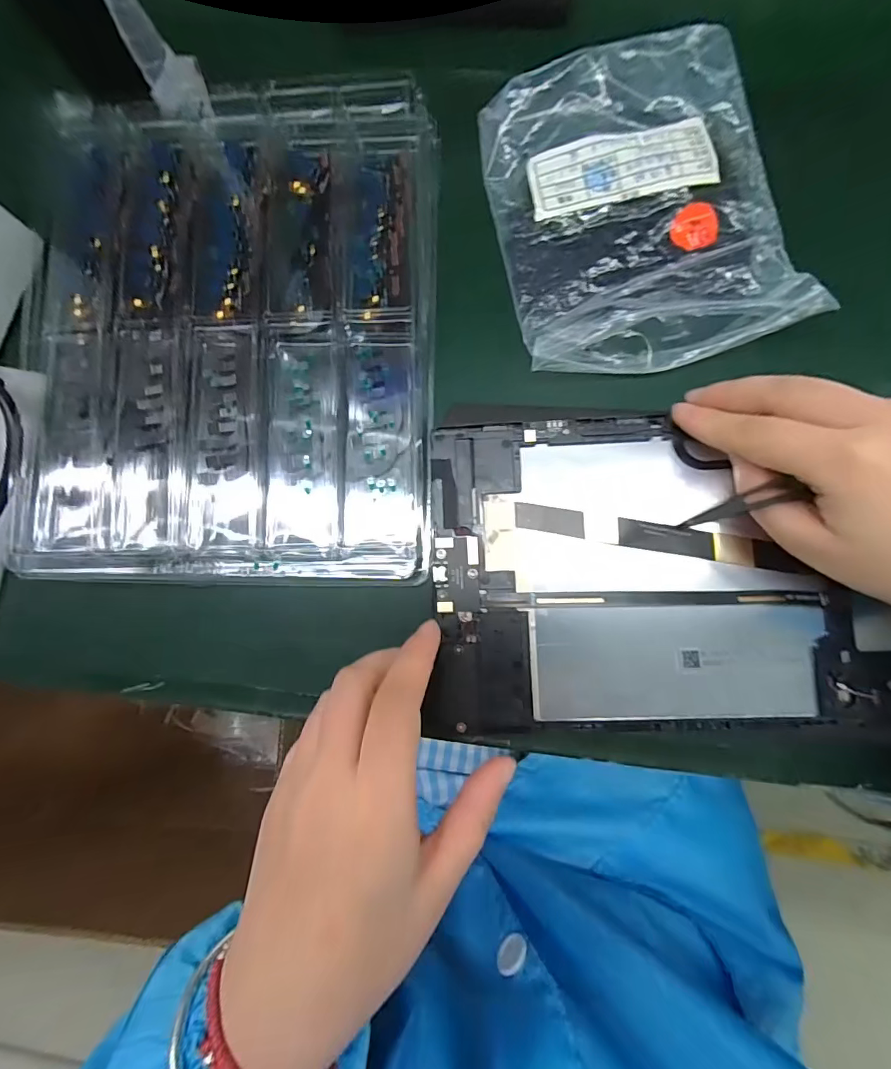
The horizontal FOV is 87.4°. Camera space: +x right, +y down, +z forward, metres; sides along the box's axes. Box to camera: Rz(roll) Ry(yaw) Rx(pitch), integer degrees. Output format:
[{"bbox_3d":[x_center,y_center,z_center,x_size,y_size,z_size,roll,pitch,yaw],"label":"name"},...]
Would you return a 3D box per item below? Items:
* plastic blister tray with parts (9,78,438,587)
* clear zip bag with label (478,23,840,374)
[{"bbox_3d":[-0.113,-0.110,0.252,0.212,0.027,0.265,1,87,2],"label":"plastic blister tray with parts"},{"bbox_3d":[0.100,-0.171,0.246,0.139,0.023,0.165,-12,83,2],"label":"clear zip bag with label"}]

